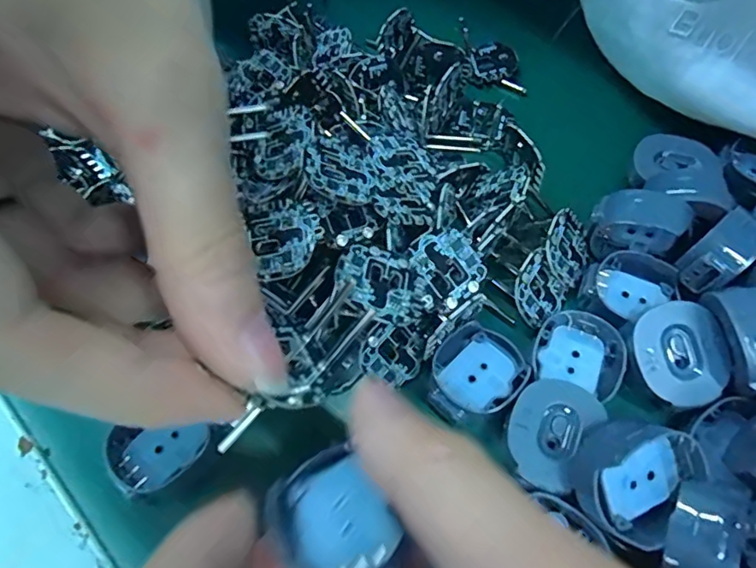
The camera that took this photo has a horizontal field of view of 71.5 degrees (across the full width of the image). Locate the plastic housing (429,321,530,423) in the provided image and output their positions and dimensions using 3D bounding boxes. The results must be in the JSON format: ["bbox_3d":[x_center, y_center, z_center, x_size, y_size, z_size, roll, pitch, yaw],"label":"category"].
[{"bbox_3d":[0.028,0.026,0.153,0.025,0.004,0.029,38,70,20],"label":"plastic housing"}]

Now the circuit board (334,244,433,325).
[{"bbox_3d":[0.001,0.000,0.132,0.024,0.004,0.020,33,49,-2],"label":"circuit board"}]

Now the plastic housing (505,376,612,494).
[{"bbox_3d":[0.045,0.039,0.140,0.020,0.010,0.028,33,68,18],"label":"plastic housing"}]

